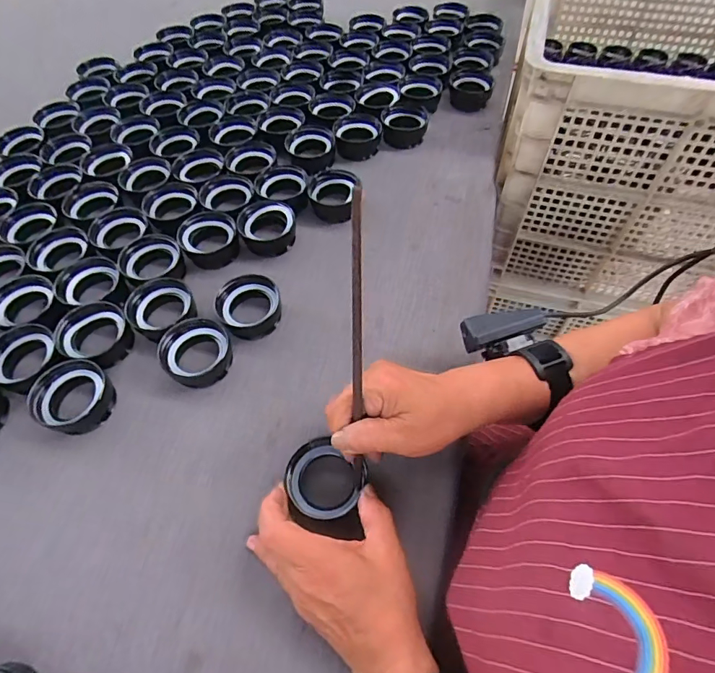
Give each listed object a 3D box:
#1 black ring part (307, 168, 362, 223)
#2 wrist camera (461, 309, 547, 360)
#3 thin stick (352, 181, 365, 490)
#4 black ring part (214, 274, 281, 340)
[{"bbox_3d":[-0.032,-0.181,0.574,0.064,0.030,0.064,4,57,6],"label":"black ring part"},{"bbox_3d":[0.133,-0.004,0.405,0.071,0.027,0.031,-15,56,10],"label":"wrist camera"},{"bbox_3d":[0.000,0.027,0.322,0.007,0.270,0.010,5,39,6],"label":"thin stick"},{"bbox_3d":[-0.116,-0.032,0.486,0.065,0.040,0.061,-1,56,2],"label":"black ring part"}]

